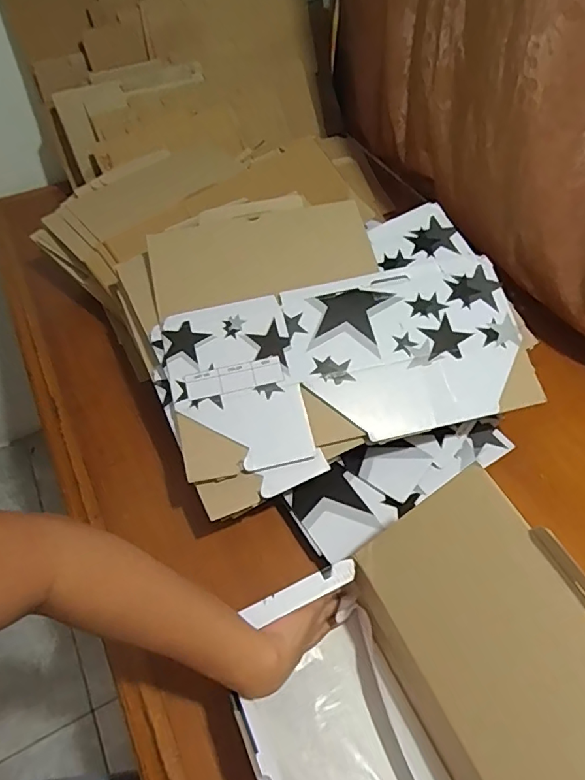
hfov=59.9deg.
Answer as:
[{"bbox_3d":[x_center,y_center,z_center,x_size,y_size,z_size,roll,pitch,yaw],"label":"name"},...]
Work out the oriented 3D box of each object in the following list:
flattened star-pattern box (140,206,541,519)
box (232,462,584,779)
[{"bbox_3d":[0.061,-0.049,0.606,0.429,0.020,0.266,-21,76,-9],"label":"flattened star-pattern box"},{"bbox_3d":[0.106,0.257,0.399,0.248,0.202,0.274,-21,57,-17],"label":"box"}]

